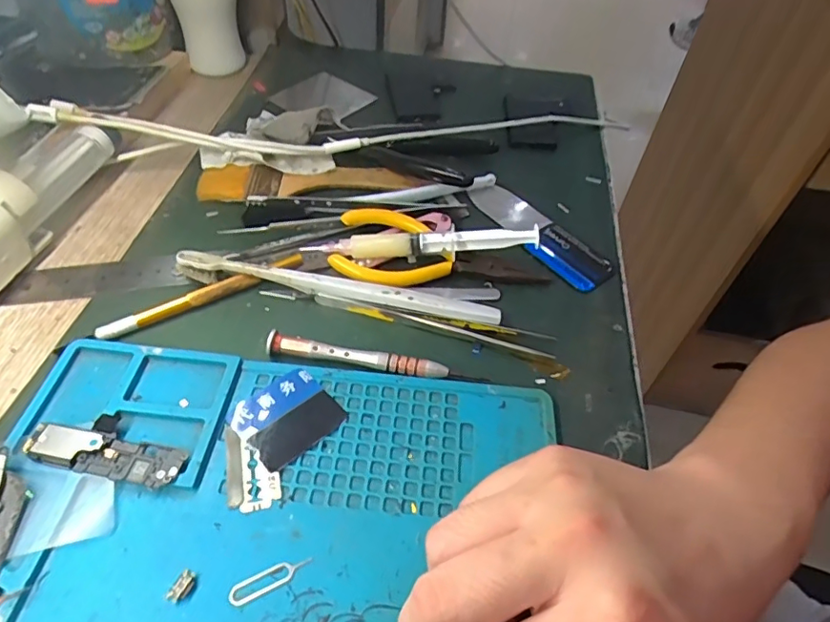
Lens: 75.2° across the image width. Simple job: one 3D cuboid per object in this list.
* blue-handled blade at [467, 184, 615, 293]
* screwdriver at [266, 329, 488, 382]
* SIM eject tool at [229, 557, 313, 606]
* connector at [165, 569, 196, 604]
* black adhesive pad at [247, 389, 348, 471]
[{"bbox_3d":[0.080,-0.053,0.347,0.035,0.007,0.105,-31,58,-27],"label":"blue-handled blade"},{"bbox_3d":[-0.021,0.025,0.277,0.110,0.009,0.009,9,49,4],"label":"screwdriver"},{"bbox_3d":[-0.056,0.104,0.211,0.032,0.004,0.008,-19,53,-19],"label":"SIM eject tool"},{"bbox_3d":[-0.090,0.106,0.207,0.007,0.004,0.012,22,51,15],"label":"connector"},{"bbox_3d":[-0.054,0.055,0.254,0.044,0.004,0.021,-33,64,-29],"label":"black adhesive pad"}]

